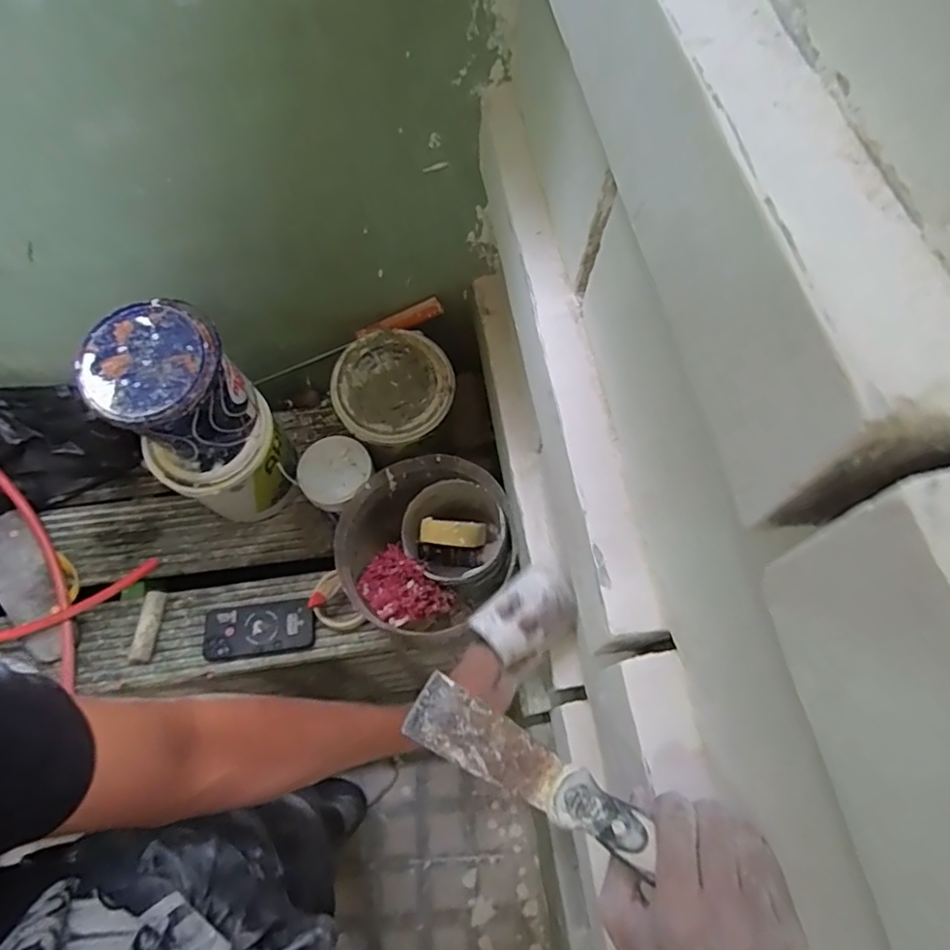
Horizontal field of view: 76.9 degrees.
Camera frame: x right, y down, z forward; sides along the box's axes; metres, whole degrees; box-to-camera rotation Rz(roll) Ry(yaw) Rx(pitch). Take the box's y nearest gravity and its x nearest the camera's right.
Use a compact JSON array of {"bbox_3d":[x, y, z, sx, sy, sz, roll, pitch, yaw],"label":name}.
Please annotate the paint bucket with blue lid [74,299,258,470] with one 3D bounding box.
[{"bbox_3d":[-0.375,-0.095,0.765,0.138,0.197,0.154,41,69,18],"label":"paint bucket with blue lid"}]

